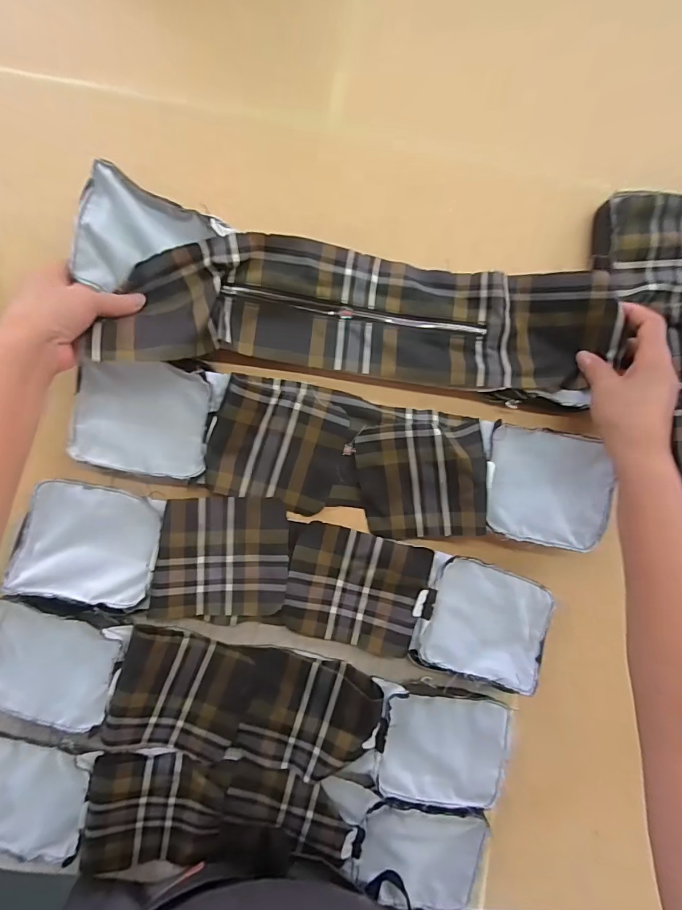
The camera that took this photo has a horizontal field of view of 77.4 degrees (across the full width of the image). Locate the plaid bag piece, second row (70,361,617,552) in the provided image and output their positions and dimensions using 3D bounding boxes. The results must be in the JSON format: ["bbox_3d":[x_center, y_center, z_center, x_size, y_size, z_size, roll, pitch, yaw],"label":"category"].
[{"bbox_3d":[0.006,0.003,0.420,0.524,0.027,0.126,11,92,-1],"label":"plaid bag piece, second row"}]

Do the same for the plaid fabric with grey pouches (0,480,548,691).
[{"bbox_3d":[-0.044,0.124,0.432,0.528,0.027,0.122,13,88,-4],"label":"plaid fabric with grey pouches"}]

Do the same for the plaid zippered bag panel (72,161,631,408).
[{"bbox_3d":[0.021,-0.134,0.405,0.470,0.045,0.138,7,92,-5],"label":"plaid zippered bag panel"}]

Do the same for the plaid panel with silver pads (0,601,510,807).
[{"bbox_3d":[-0.088,0.262,0.429,0.524,0.030,0.124,15,92,-1],"label":"plaid panel with silver pads"}]

